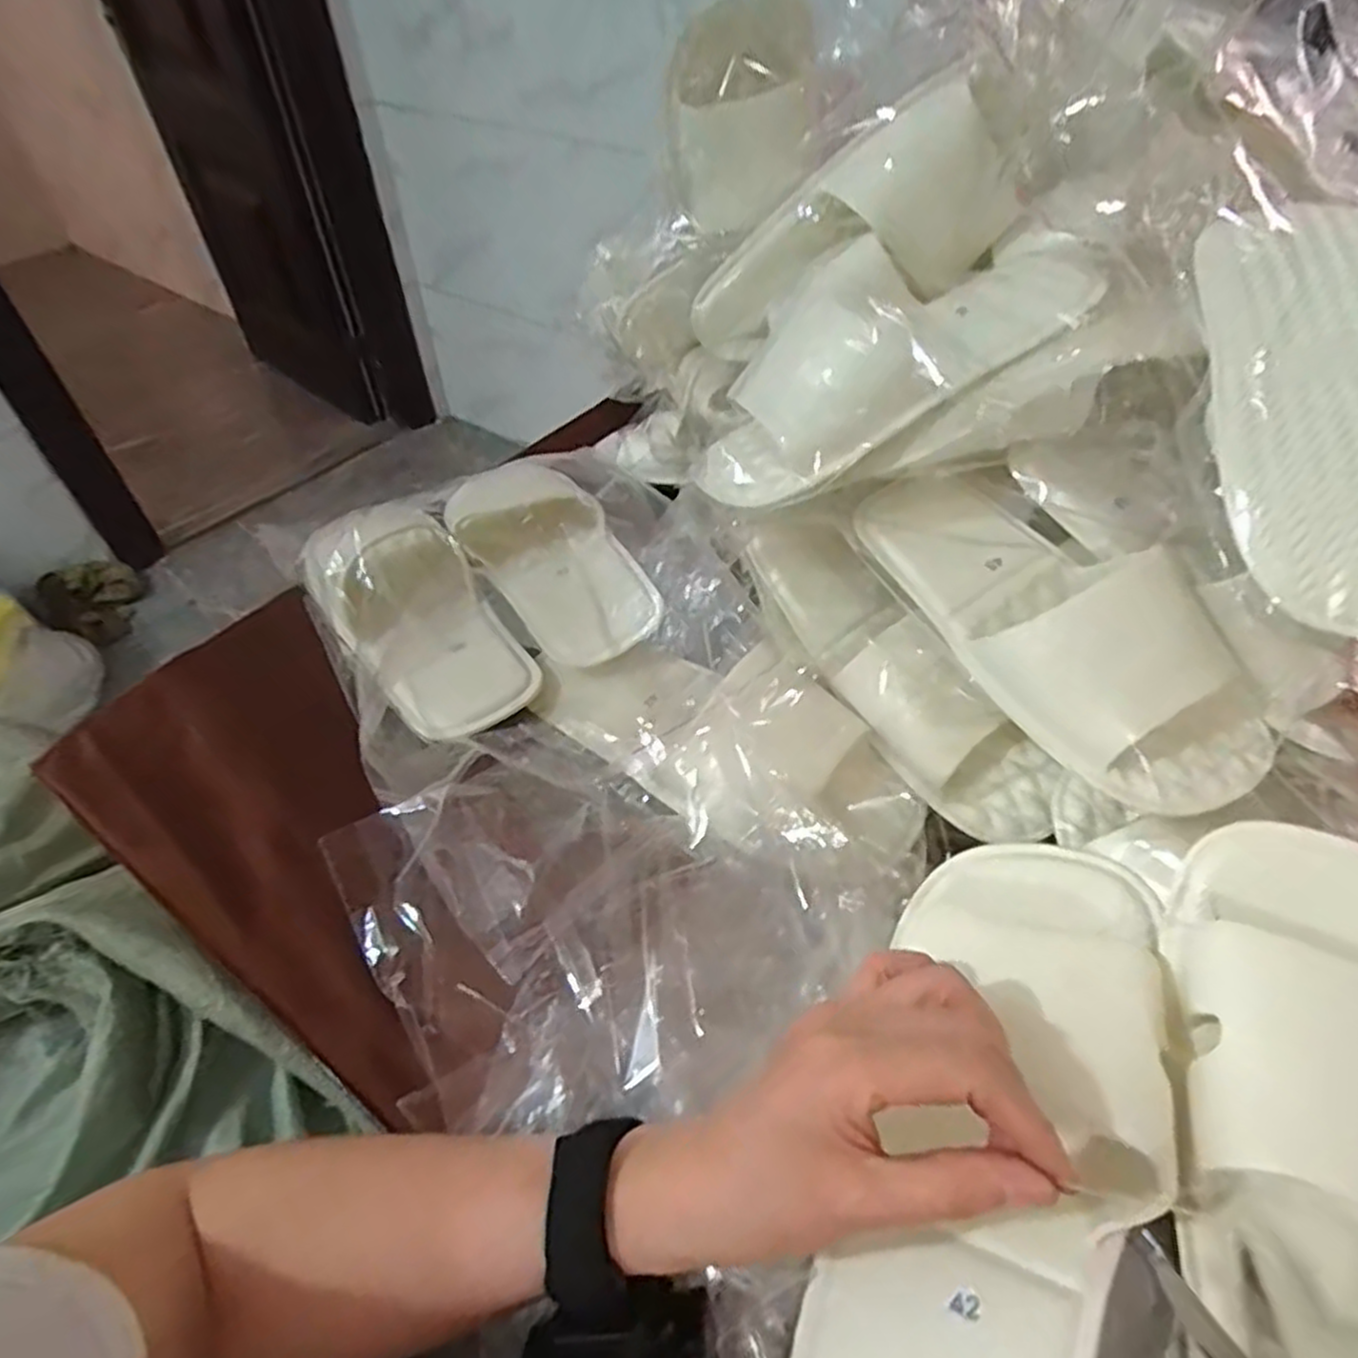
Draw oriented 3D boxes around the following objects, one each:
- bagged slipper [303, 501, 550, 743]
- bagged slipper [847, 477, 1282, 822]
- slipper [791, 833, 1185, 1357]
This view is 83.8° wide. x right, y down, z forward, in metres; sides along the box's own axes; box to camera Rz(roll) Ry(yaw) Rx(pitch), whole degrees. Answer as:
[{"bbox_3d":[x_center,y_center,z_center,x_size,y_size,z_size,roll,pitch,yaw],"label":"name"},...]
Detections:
[{"bbox_3d":[-0.192,-0.053,0.534,0.104,0.071,0.250,-30,54,-24],"label":"bagged slipper"},{"bbox_3d":[0.189,-0.033,0.388,0.097,0.063,0.222,-27,53,-22],"label":"bagged slipper"},{"bbox_3d":[0.123,0.180,0.295,0.097,0.075,0.288,20,62,19],"label":"slipper"}]

